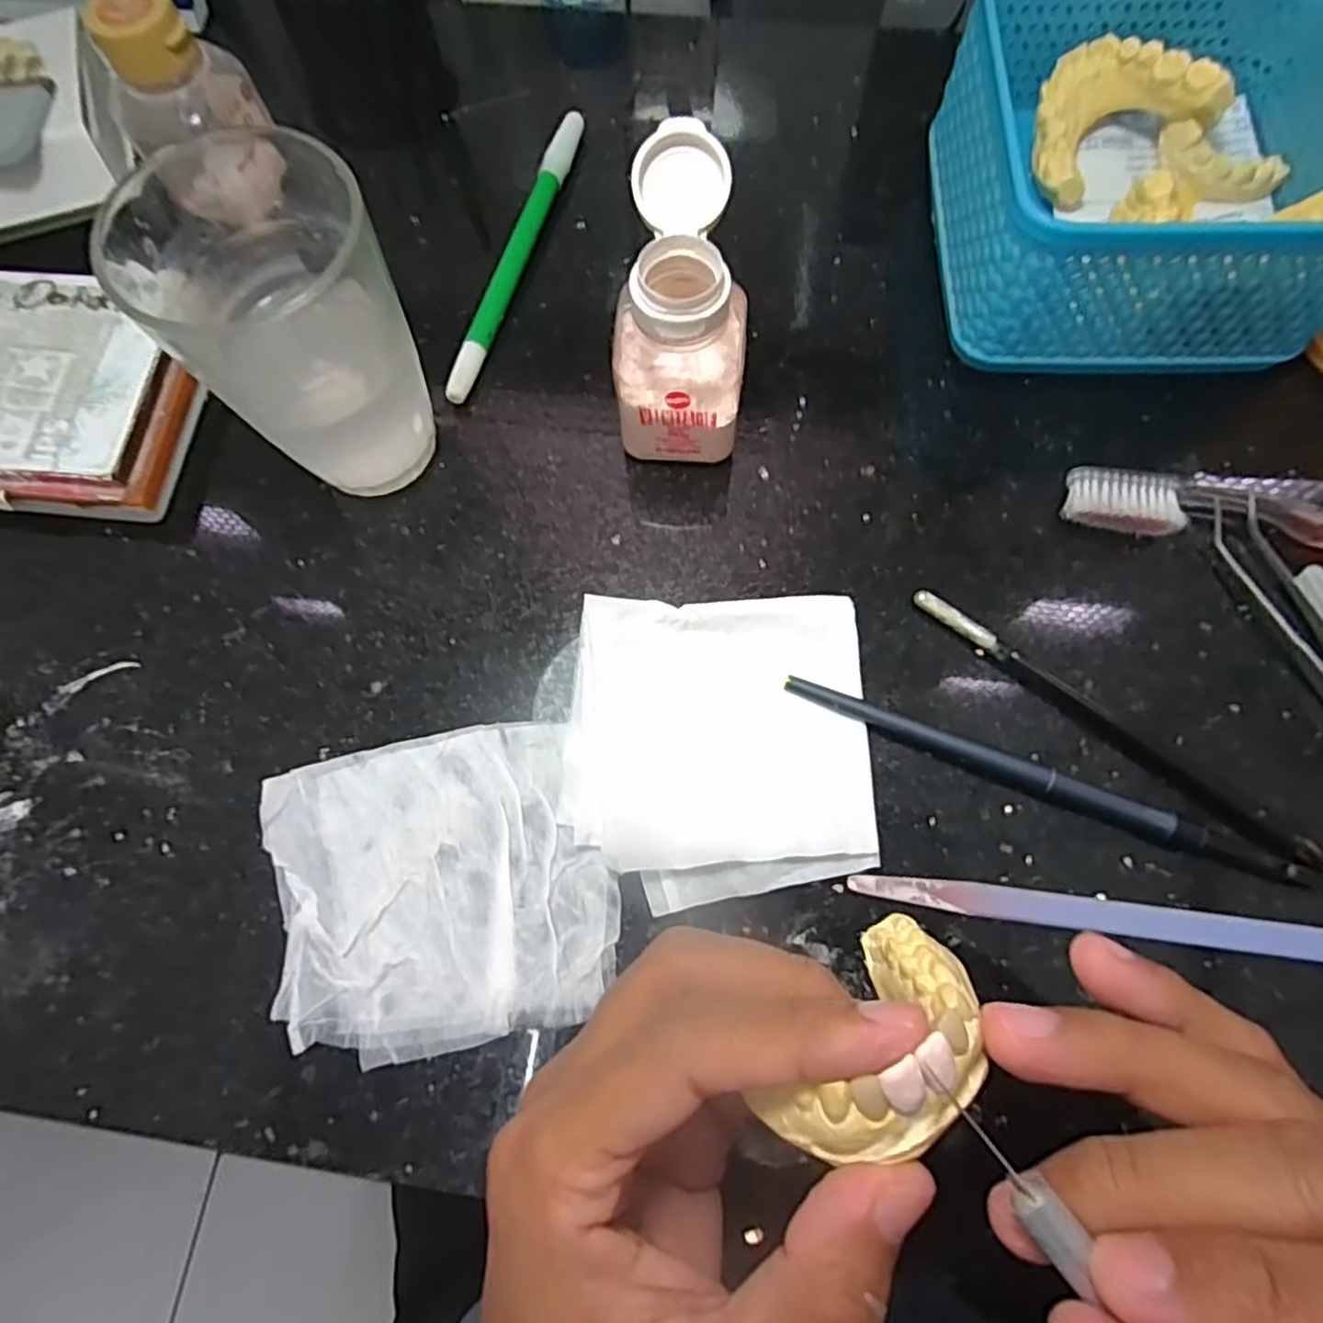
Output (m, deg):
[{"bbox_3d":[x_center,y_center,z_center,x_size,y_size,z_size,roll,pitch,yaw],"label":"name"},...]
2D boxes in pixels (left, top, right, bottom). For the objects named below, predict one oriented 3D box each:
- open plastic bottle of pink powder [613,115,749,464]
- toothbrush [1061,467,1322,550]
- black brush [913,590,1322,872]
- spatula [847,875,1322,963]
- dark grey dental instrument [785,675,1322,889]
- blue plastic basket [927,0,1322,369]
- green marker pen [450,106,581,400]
[{"bbox_3d":[0.008,-0.113,0.235,0.040,0.077,0.065,6,73,4],"label":"open plastic bottle of pink powder"},{"bbox_3d":[0.229,-0.041,0.238,0.182,0.015,0.019,12,73,6],"label":"toothbrush"},{"bbox_3d":[0.160,0.033,0.221,0.188,0.006,0.007,36,77,12],"label":"black brush"},{"bbox_3d":[0.126,0.074,0.211,0.137,0.004,0.010,6,73,4],"label":"spatula"},{"bbox_3d":[0.118,0.037,0.221,0.163,0.008,0.009,22,74,9],"label":"dark grey dental instrument"},{"bbox_3d":[0.173,-0.179,0.258,0.129,0.065,0.133,1,72,2],"label":"blue plastic basket"},{"bbox_3d":[-0.057,-0.164,0.288,0.010,0.011,0.143,16,74,7],"label":"green marker pen"}]

